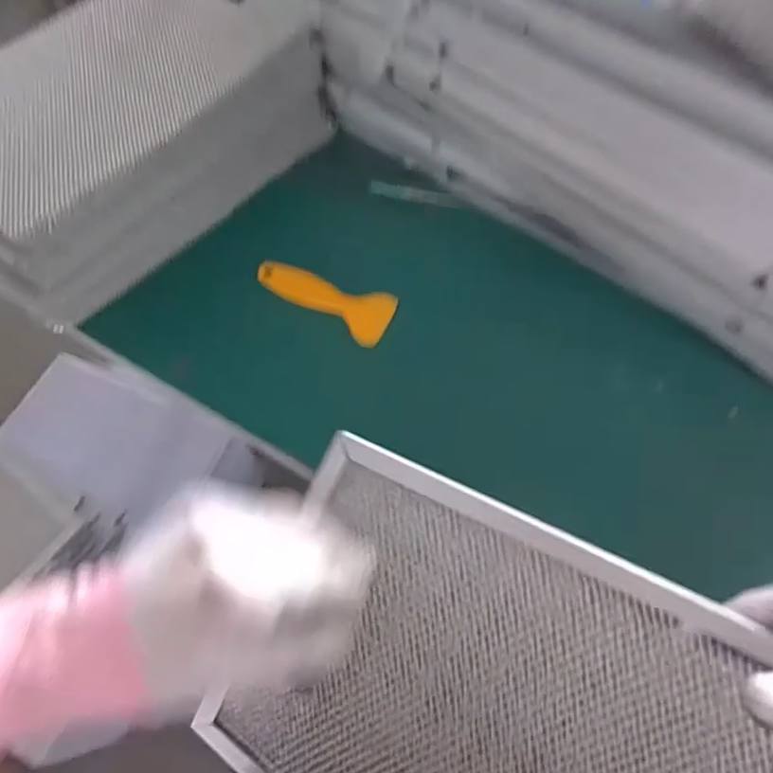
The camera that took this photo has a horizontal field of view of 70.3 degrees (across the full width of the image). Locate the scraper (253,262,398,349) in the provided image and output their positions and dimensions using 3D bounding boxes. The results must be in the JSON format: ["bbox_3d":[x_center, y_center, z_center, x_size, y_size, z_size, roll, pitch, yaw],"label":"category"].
[{"bbox_3d":[-0.052,-0.083,0.489,0.126,0.009,0.053,30,66,13],"label":"scraper"}]

